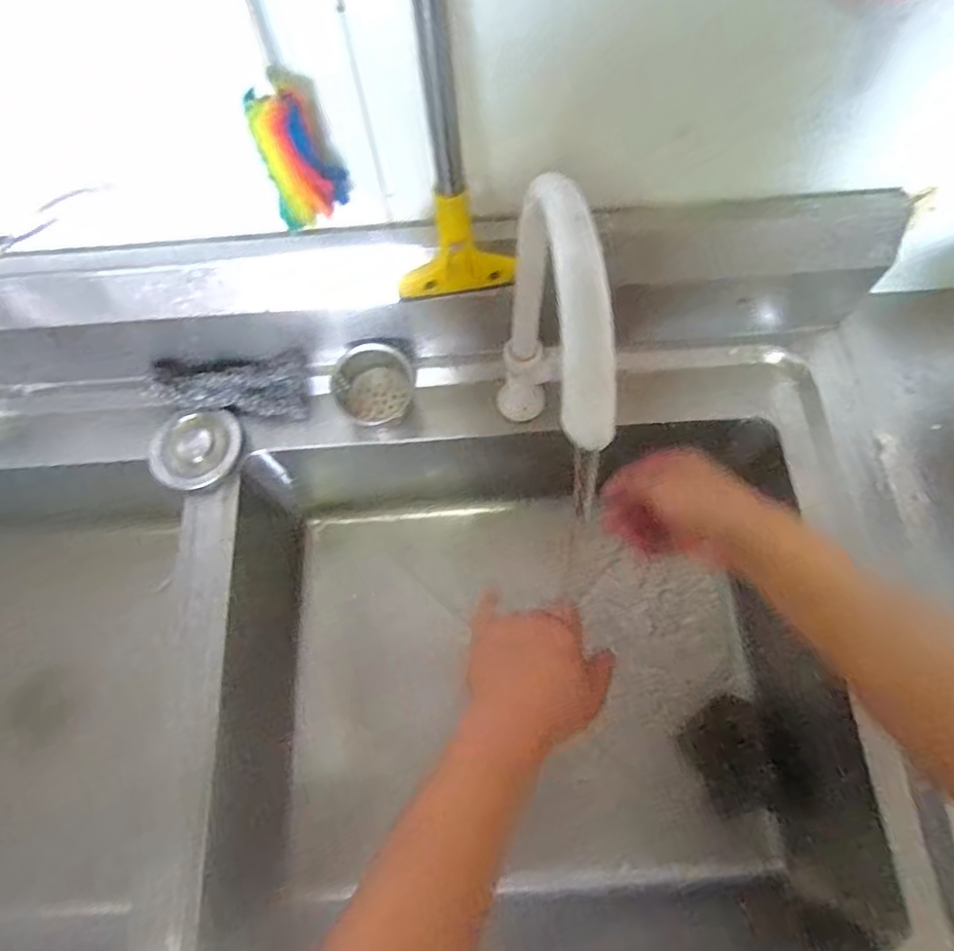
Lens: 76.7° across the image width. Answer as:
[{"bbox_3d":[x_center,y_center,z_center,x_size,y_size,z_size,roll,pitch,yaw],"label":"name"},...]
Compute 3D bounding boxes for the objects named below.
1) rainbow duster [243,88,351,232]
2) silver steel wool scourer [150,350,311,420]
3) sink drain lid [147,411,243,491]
[{"bbox_3d":[-0.115,-0.207,0.393,0.047,0.089,0.039,-13,69,-3],"label":"rainbow duster"},{"bbox_3d":[-0.232,-0.083,0.575,0.143,0.041,0.055,-6,68,0],"label":"silver steel wool scourer"},{"bbox_3d":[-0.262,-0.023,0.564,0.081,0.022,0.070,-15,69,-3],"label":"sink drain lid"}]

